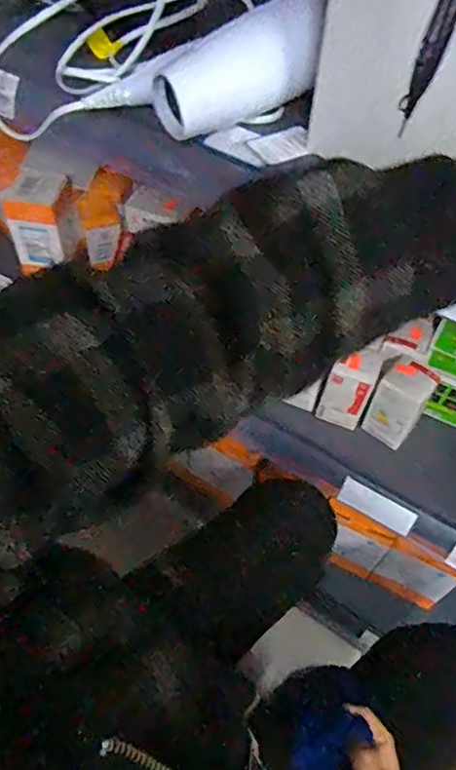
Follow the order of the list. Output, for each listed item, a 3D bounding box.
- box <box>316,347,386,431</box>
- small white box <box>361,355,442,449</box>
[{"bbox_3d":[0.149,0.000,0.682,0.052,0.089,0.064,24,59,14],"label":"box"},{"bbox_3d":[0.203,0.023,0.665,0.056,0.089,0.057,33,61,19],"label":"small white box"}]

